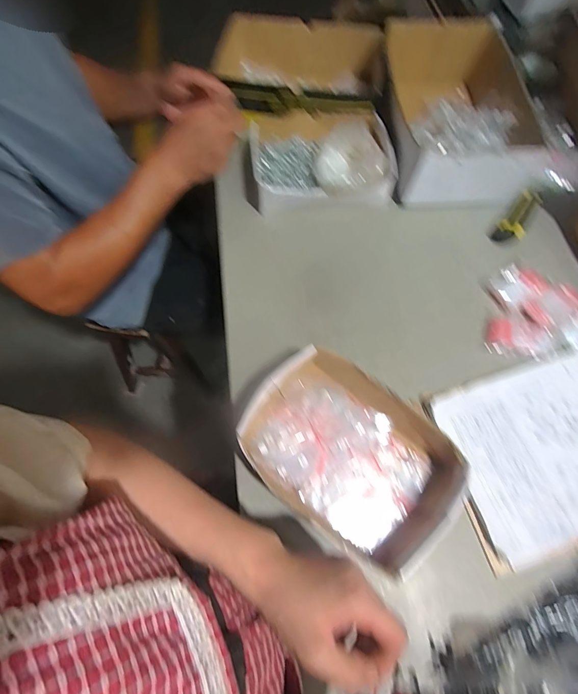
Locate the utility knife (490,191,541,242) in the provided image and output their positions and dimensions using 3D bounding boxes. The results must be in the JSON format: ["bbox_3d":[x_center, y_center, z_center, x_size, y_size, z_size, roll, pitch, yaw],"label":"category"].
[{"bbox_3d":[0.407,-0.228,0.619,0.042,0.013,0.136,39,73,11],"label":"utility knife"}]

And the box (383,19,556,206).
[{"bbox_3d":[0.304,-0.419,0.633,0.259,0.120,0.316,-5,67,-2],"label":"box"}]

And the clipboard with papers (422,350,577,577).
[{"bbox_3d":[0.374,0.122,0.453,0.334,0.049,0.224,-15,71,-7],"label":"clipboard with papers"}]

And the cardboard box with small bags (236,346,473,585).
[{"bbox_3d":[0.072,0.125,0.434,0.252,0.061,0.177,37,73,11],"label":"cardboard box with small bags"}]

